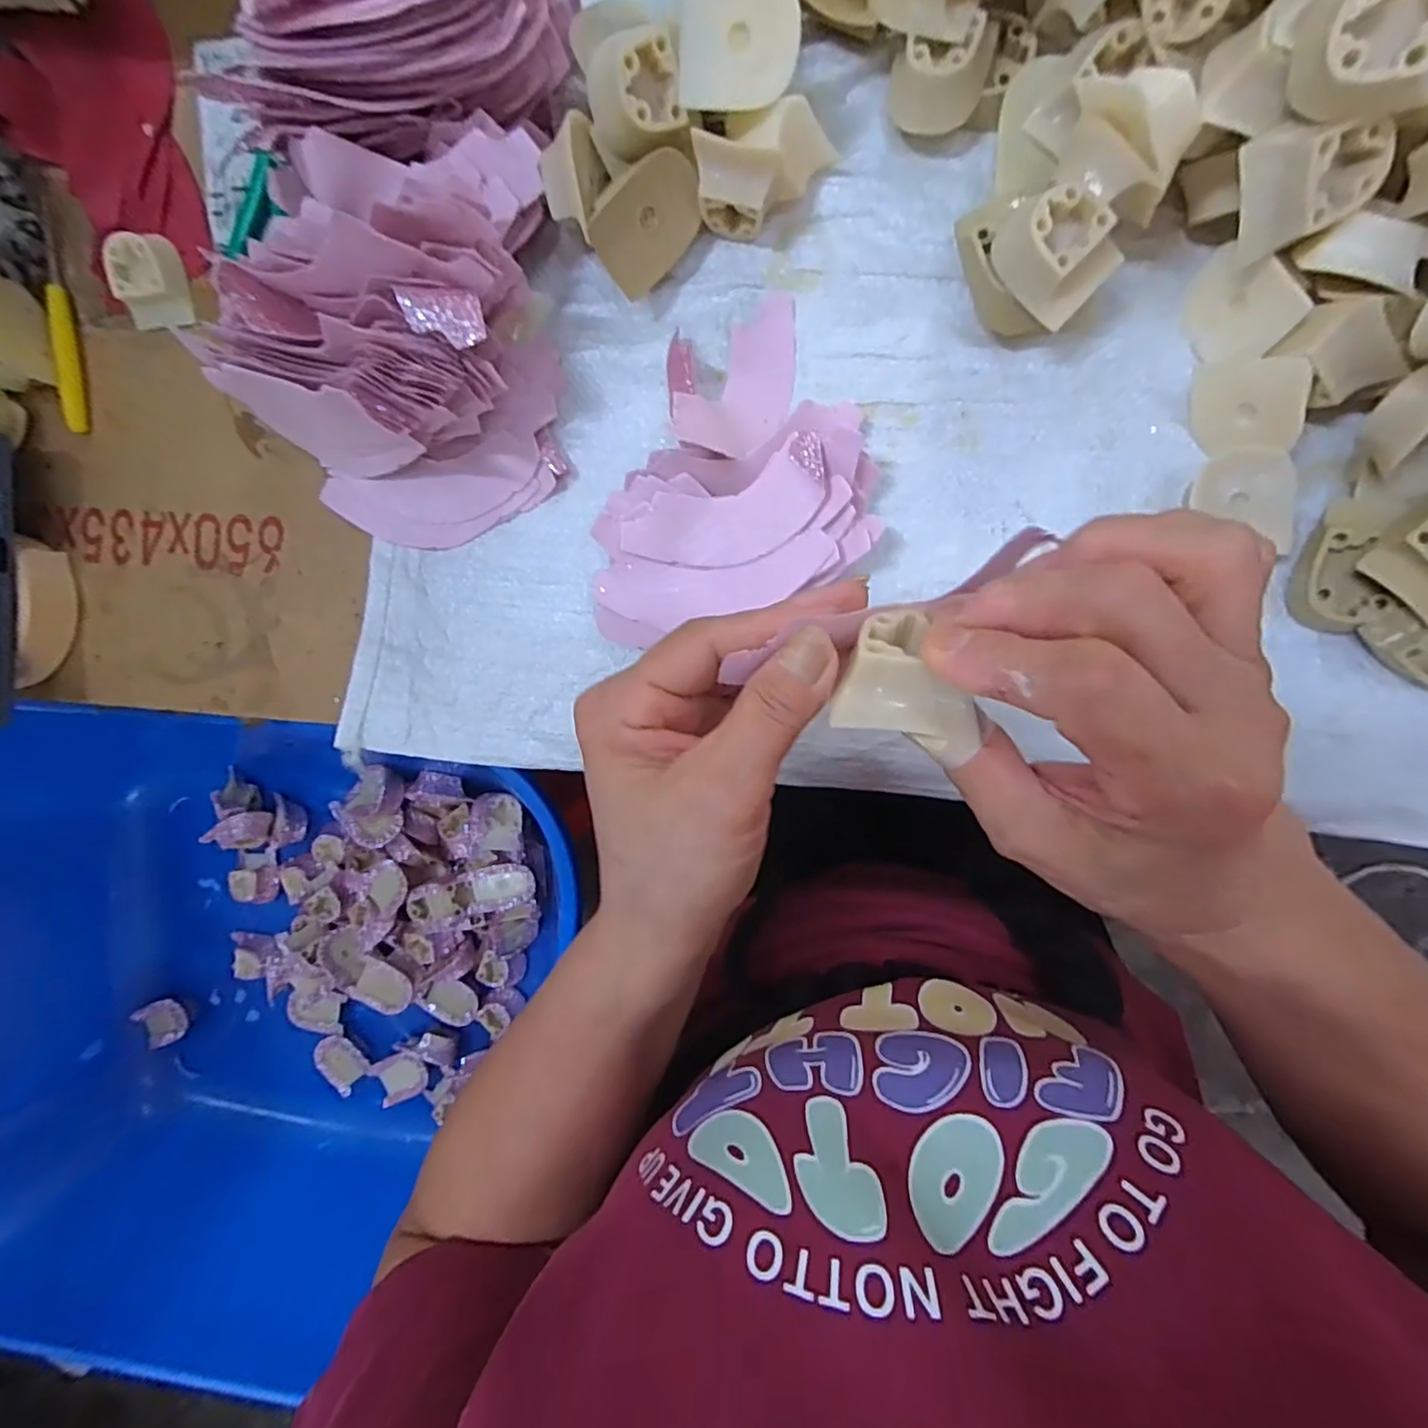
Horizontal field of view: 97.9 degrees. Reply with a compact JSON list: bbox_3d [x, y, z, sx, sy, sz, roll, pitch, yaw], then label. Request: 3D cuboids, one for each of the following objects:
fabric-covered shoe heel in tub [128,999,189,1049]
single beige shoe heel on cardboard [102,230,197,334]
[{"bbox_3d":[-0.563,0.315,0.636,0.037,0.024,0.047,-25,91,7],"label":"fabric-covered shoe heel in tub"},{"bbox_3d":[-0.315,-0.241,0.342,0.036,0.022,0.041,1,95,7],"label":"single beige shoe heel on cardboard"}]

